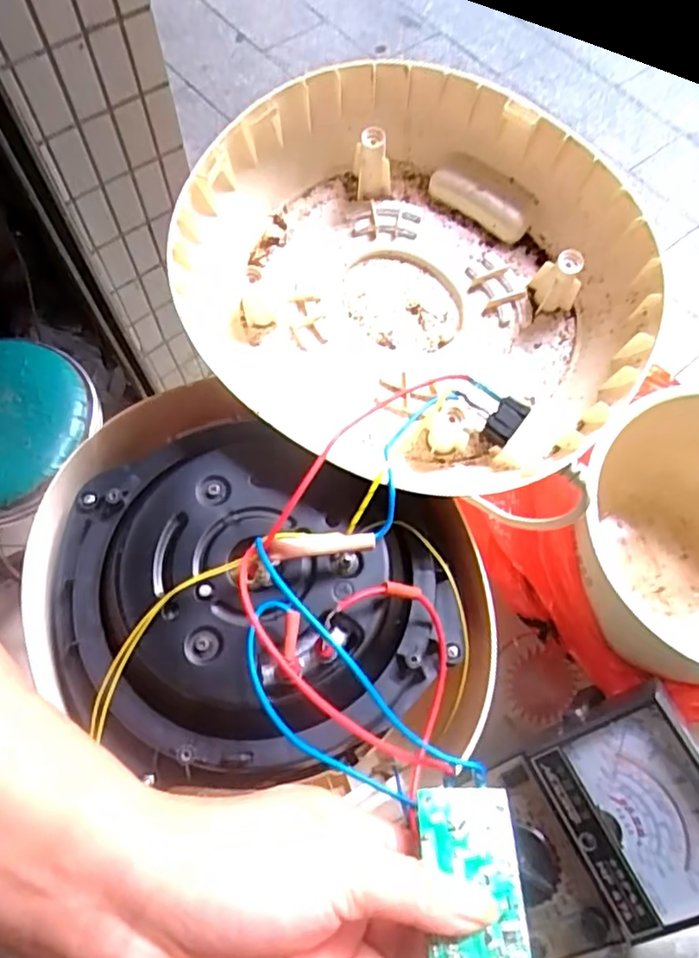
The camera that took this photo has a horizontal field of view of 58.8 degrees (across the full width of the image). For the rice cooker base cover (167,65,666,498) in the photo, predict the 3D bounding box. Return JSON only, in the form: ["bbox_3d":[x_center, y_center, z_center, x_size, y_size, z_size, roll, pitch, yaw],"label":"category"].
[{"bbox_3d":[0.041,-0.116,0.369,0.262,0.077,0.235,37,72,13],"label":"rice cooker base cover"}]

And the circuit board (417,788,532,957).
[{"bbox_3d":[0.050,0.169,0.246,0.039,0.007,0.084,0,47,-1],"label":"circuit board"}]

